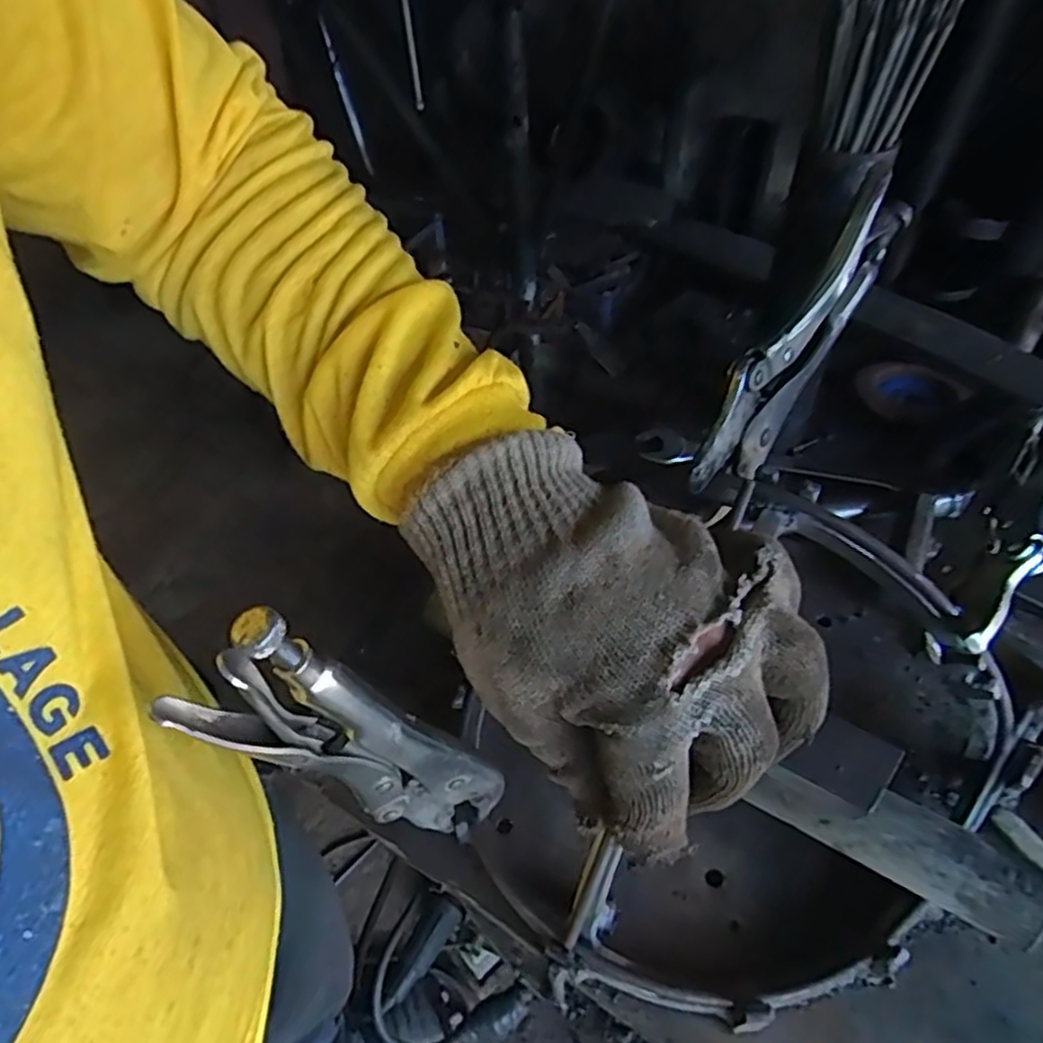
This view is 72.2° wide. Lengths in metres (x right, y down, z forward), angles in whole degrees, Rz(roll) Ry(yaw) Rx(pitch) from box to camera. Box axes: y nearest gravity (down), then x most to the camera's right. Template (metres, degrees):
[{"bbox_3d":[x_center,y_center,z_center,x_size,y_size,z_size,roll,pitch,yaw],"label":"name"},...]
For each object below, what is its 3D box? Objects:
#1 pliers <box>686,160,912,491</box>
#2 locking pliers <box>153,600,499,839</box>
[{"bbox_3d":[0.142,-0.095,0.356,0.024,0.055,0.224,30,66,21],"label":"pliers"},{"bbox_3d":[-0.053,0.086,0.257,0.048,0.181,0.015,-21,49,10],"label":"locking pliers"}]

